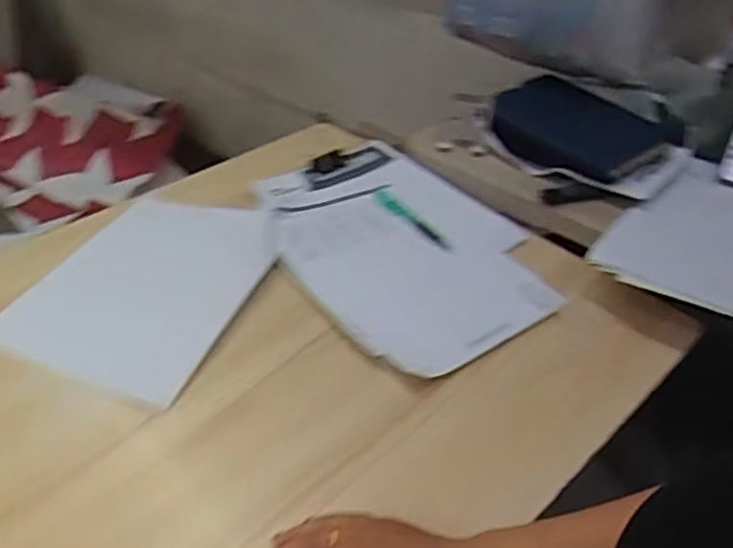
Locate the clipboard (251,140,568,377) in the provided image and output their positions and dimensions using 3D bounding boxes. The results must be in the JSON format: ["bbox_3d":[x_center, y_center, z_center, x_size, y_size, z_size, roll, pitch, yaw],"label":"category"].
[{"bbox_3d":[0.032,-0.037,0.827,0.252,0.023,0.362,-28,52,-30],"label":"clipboard"}]

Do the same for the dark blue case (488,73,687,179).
[{"bbox_3d":[0.278,-0.189,0.924,0.220,0.045,0.164,24,41,29],"label":"dark blue case"}]

